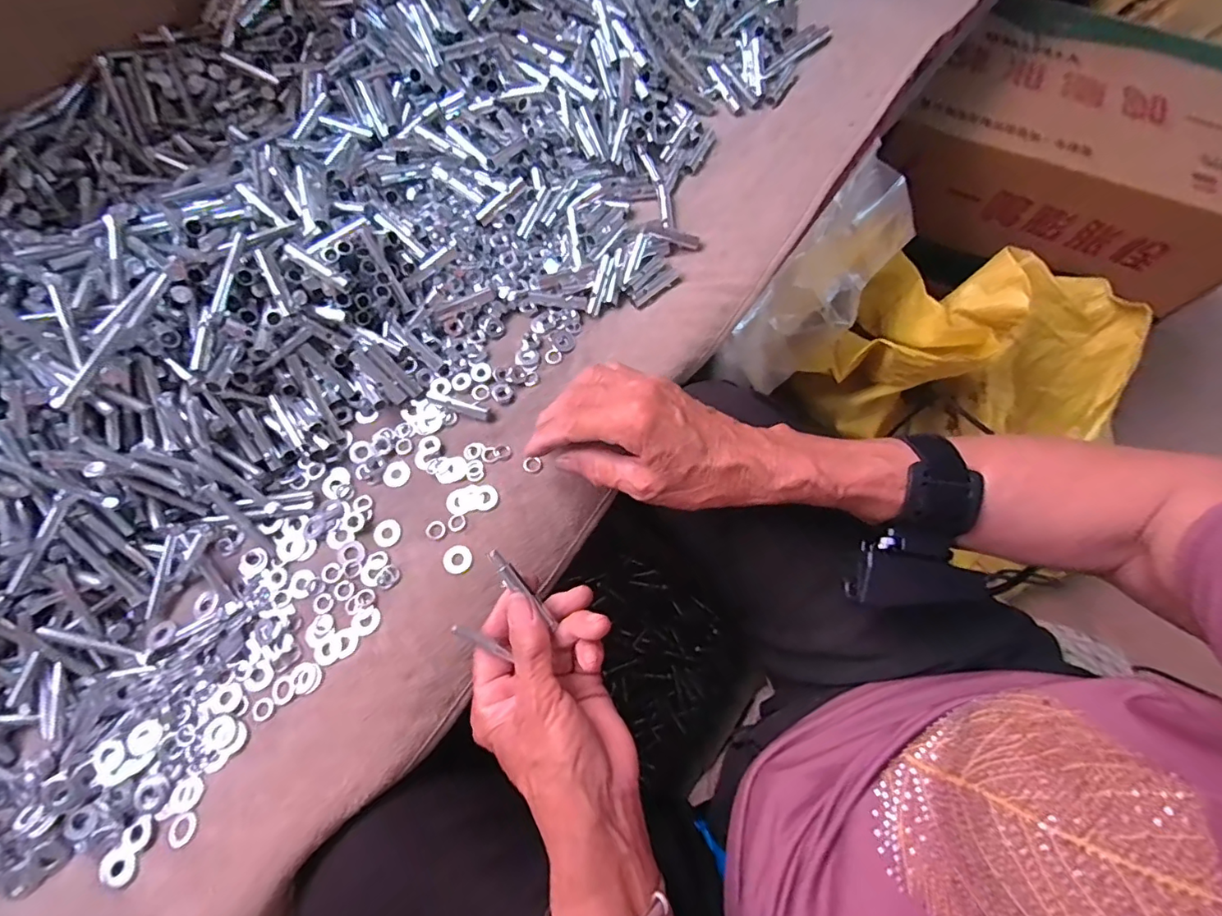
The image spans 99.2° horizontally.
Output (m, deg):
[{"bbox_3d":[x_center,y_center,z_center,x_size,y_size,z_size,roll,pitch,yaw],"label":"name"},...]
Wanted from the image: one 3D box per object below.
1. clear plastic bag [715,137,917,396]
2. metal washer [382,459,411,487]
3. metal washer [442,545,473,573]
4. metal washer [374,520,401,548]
[{"bbox_3d":[0.193,-0.161,0.486,0.245,0.140,0.060,-45,55,-10],"label":"clear plastic bag"},{"bbox_3d":[-0.144,0.011,0.349,0.018,0.004,0.018,0,71,1],"label":"metal washer"},{"bbox_3d":[-0.095,0.064,0.325,0.017,0.005,0.017,0,71,1],"label":"metal washer"},{"bbox_3d":[-0.144,0.049,0.336,0.017,0.004,0.017,-11,70,-8],"label":"metal washer"}]

